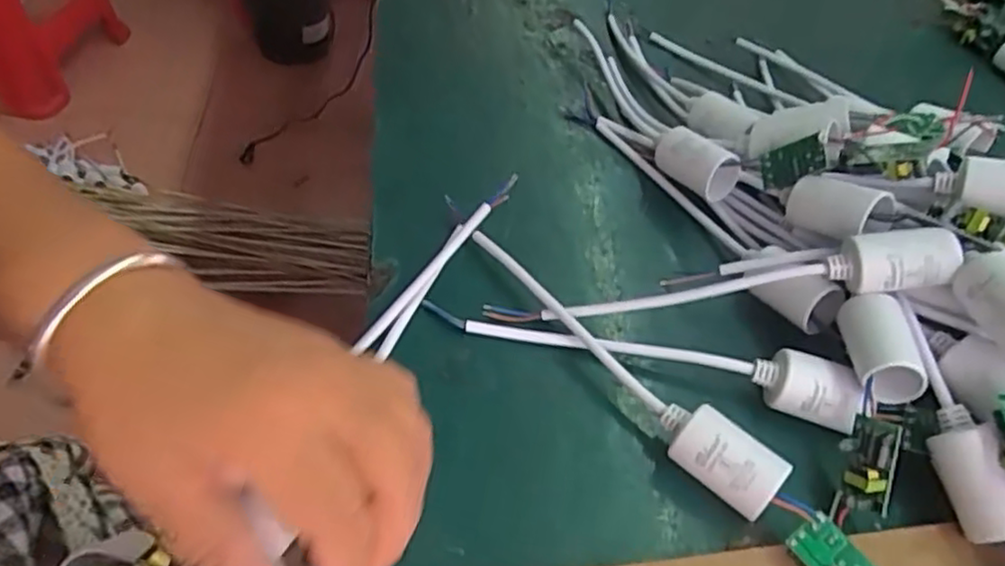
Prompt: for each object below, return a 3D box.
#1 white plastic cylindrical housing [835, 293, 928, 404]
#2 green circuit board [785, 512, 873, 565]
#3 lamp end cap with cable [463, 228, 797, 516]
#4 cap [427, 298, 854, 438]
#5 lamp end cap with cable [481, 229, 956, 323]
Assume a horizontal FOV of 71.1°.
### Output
[{"bbox_3d":[0.169,0.028,0.312,0.027,0.027,0.043,9,48,1],"label":"white plastic cylindrical housing"},{"bbox_3d":[0.128,0.110,0.270,0.021,0.018,0.035,-26,56,-27],"label":"green circuit board"},{"bbox_3d":[0.045,0.034,0.321,0.023,0.030,0.182,-32,59,-30],"label":"lamp end cap with cable"},{"bbox_3d":[0.061,0.031,0.327,0.197,0.027,0.024,14,49,6],"label":"cap"},{"bbox_3d":[0.100,0.002,0.336,0.208,0.031,0.027,-8,47,11],"label":"lamp end cap with cable"}]

